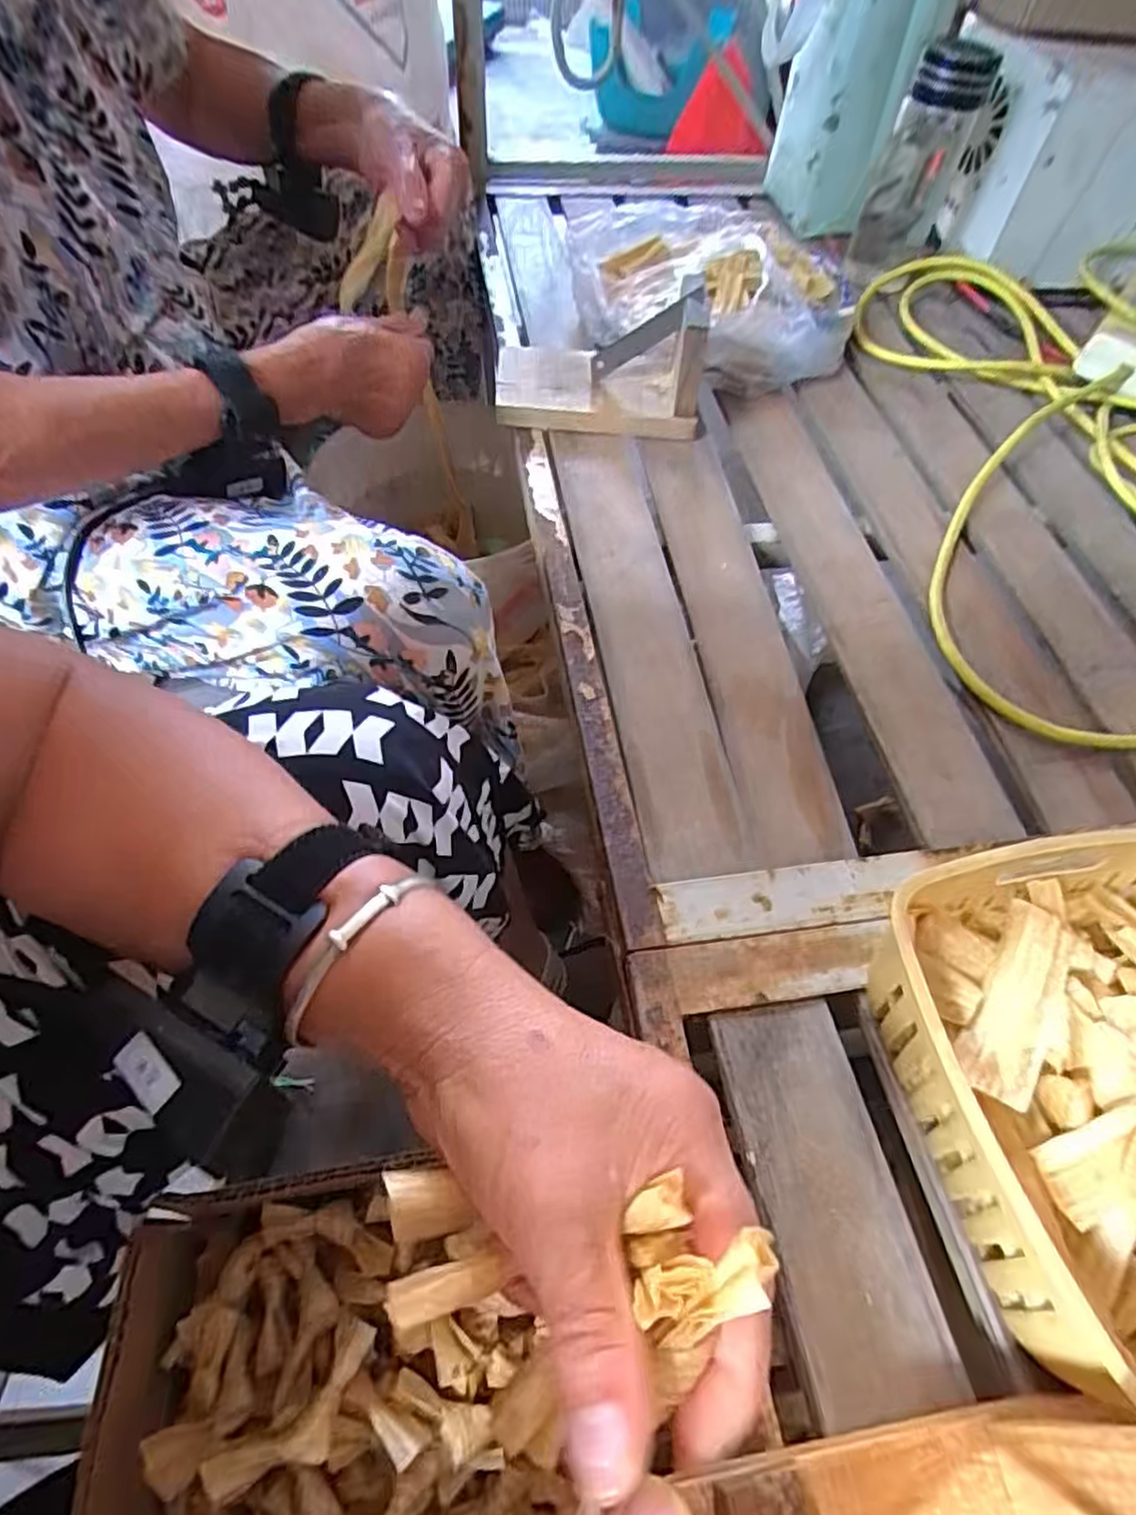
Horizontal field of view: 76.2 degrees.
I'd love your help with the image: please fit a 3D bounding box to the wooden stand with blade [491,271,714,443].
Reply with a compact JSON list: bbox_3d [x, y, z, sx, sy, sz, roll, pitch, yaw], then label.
[{"bbox_3d":[0.023,-0.316,0.567,0.160,0.089,0.100,3,57,-2],"label":"wooden stand with blade"}]

